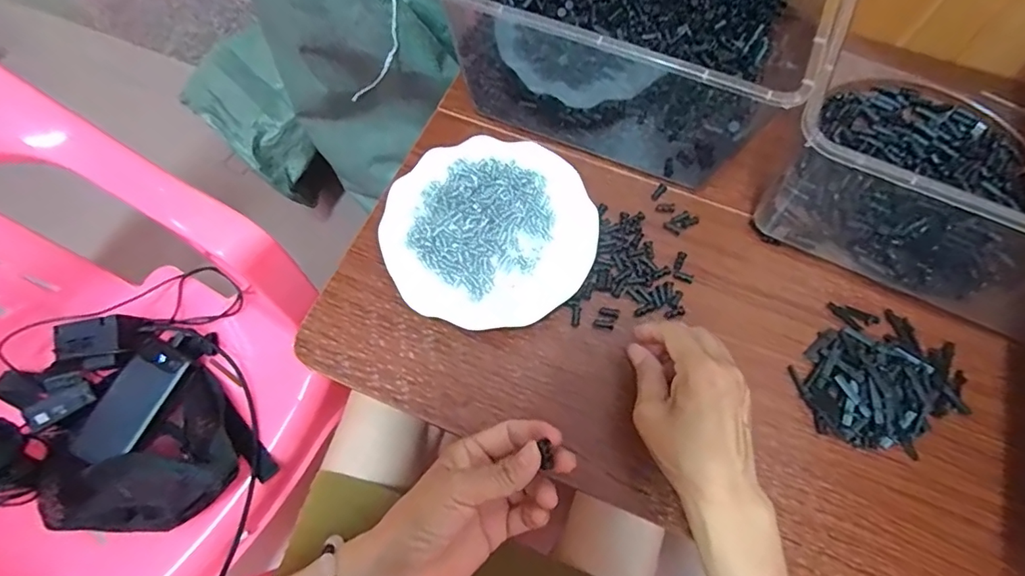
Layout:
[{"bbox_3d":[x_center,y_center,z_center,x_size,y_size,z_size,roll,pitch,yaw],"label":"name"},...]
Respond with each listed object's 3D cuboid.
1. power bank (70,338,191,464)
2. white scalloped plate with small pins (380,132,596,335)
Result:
[{"bbox_3d":[-0.460,0.141,0.602,0.067,0.026,0.146,25,70,10],"label":"power bank"},{"bbox_3d":[-0.019,-0.051,0.449,0.179,0.032,0.183,0,67,0],"label":"white scalloped plate with small pins"}]

